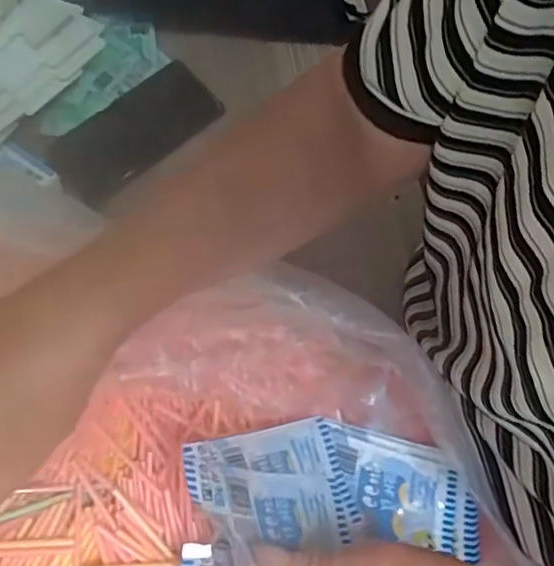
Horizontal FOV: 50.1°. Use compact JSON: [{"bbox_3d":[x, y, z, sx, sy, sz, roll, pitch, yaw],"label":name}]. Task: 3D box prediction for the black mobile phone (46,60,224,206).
[{"bbox_3d":[-0.142,-0.152,0.599,0.171,0.009,0.070,-37,115,-6],"label":"black mobile phone"}]

